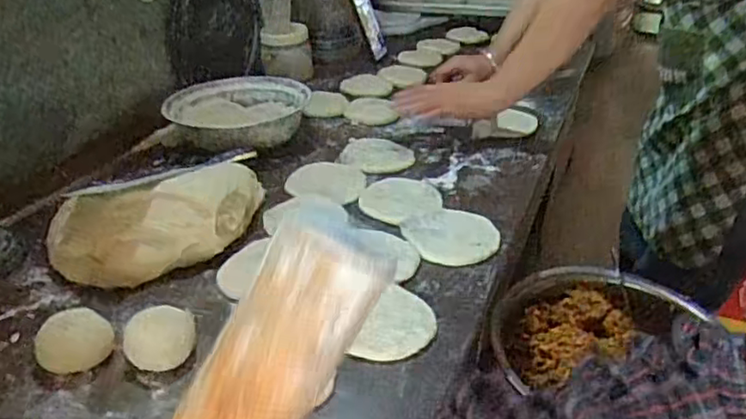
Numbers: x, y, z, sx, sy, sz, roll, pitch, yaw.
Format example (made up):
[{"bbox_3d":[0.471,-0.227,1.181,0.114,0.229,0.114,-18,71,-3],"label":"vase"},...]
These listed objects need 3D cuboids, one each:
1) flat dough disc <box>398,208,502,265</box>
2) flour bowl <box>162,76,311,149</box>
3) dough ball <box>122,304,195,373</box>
[{"bbox_3d":[0.097,0.029,0.757,0.113,0.005,0.106,2,31,-1],"label":"flat dough disc"},{"bbox_3d":[-0.210,-0.144,0.970,0.208,0.057,0.201,2,31,-1],"label":"flour bowl"},{"bbox_3d":[-0.193,0.117,0.565,0.059,0.036,0.054,-5,31,-10],"label":"dough ball"}]

